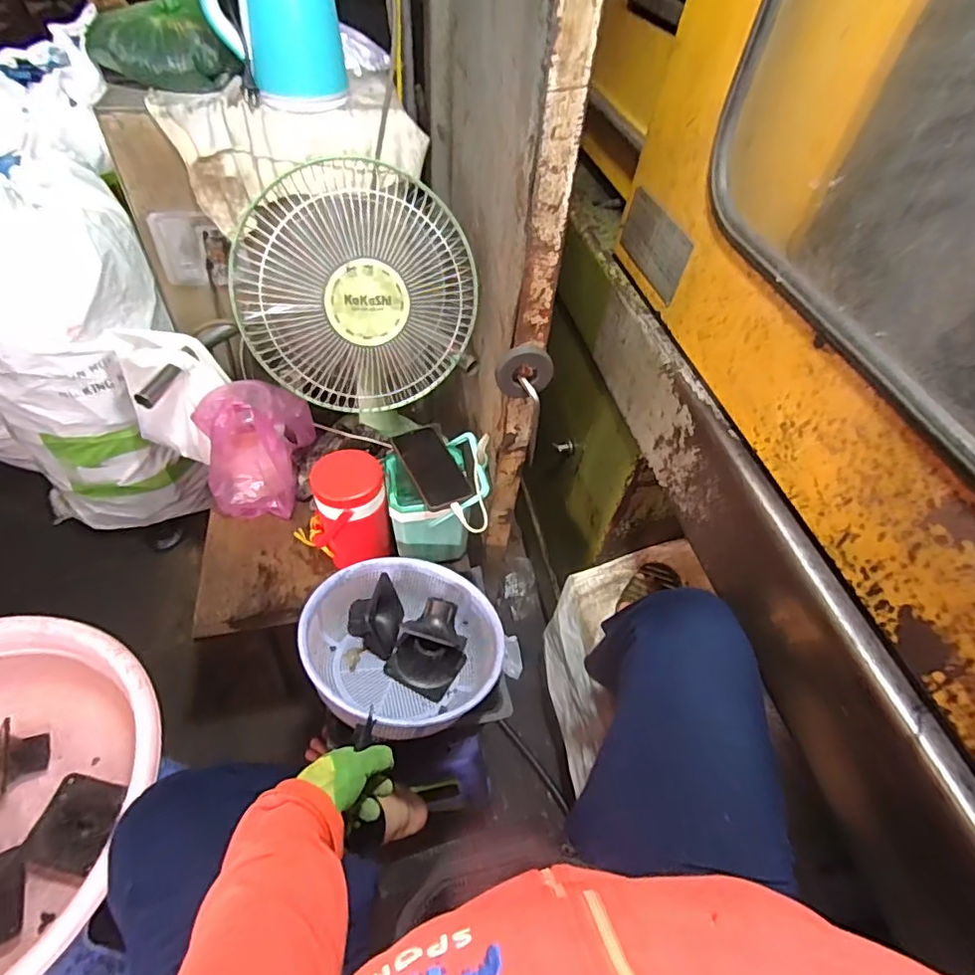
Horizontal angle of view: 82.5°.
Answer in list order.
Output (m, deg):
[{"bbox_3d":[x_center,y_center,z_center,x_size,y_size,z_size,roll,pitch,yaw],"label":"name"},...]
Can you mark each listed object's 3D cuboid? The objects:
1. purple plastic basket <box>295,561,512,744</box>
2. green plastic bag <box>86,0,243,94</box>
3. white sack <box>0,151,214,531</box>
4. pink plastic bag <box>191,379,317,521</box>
[{"bbox_3d":[-0.118,0.218,0.757,0.263,0.095,0.263,13,34,-9],"label":"purple plastic basket"},{"bbox_3d":[-0.543,-0.738,0.924,0.189,0.093,0.206,-29,57,-27],"label":"green plastic bag"},{"bbox_3d":[-0.803,-0.203,1.125,0.392,0.750,0.347,-22,54,-22],"label":"white sack"},{"bbox_3d":[-0.398,-0.076,0.949,0.146,0.211,0.166,15,49,7],"label":"pink plastic bag"}]

